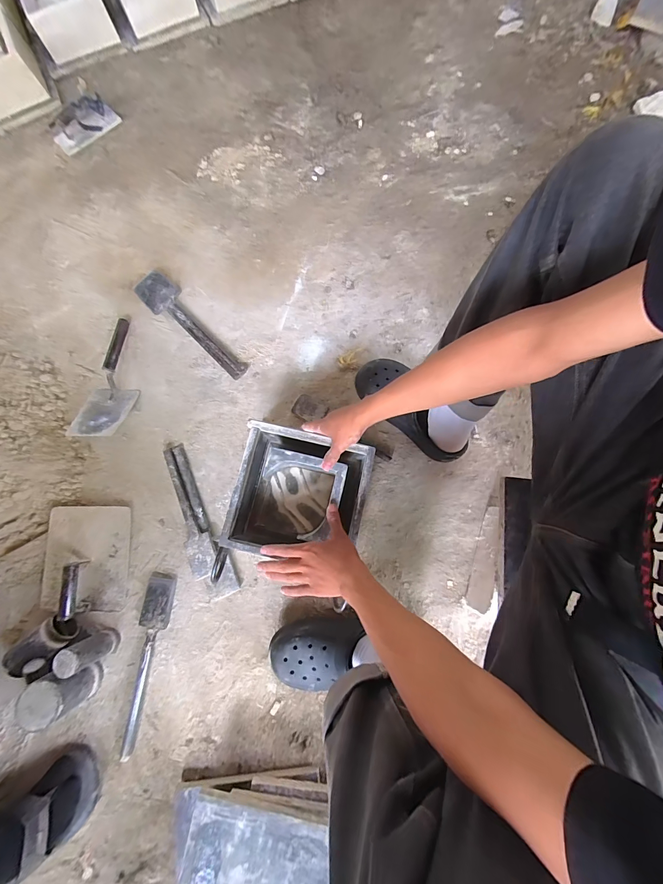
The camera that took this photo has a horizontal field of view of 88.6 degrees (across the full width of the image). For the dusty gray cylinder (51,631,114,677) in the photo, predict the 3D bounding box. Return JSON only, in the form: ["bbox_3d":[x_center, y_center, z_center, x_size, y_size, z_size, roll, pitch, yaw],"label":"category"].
[{"bbox_3d":[-0.444,0.384,0.625,0.053,0.107,0.045,-24,76,-6],"label":"dusty gray cylinder"}]

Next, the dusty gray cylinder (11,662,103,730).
[{"bbox_3d":[-0.482,0.446,0.611,0.079,0.106,0.073,0,79,0],"label":"dusty gray cylinder"}]

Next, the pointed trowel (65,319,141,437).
[{"bbox_3d":[-0.483,-0.138,0.750,0.105,0.054,0.277,12,79,2],"label":"pointed trowel"}]

